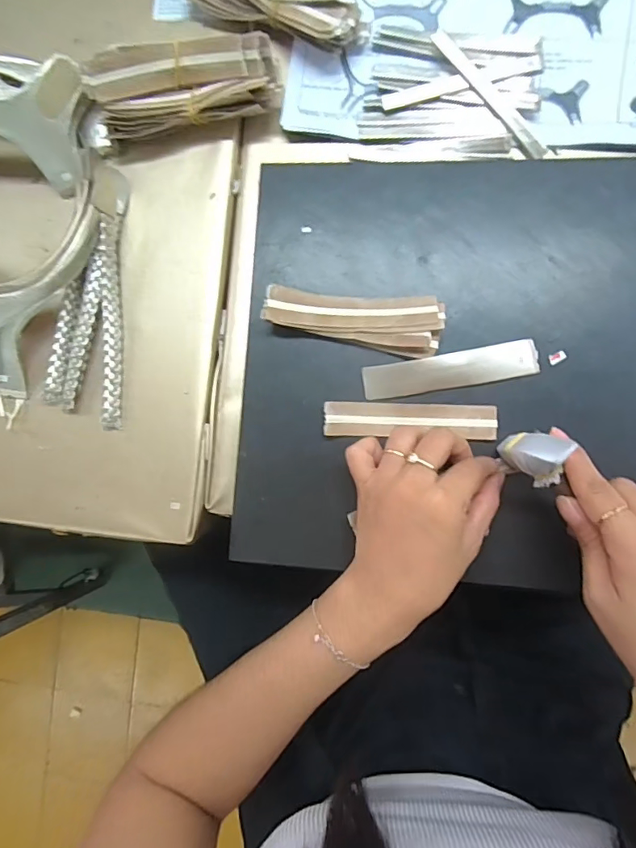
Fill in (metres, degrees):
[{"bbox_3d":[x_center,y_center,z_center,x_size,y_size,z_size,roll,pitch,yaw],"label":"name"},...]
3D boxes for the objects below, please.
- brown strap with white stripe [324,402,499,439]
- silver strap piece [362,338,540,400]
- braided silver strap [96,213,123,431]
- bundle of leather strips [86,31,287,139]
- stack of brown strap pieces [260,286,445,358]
[{"bbox_3d":[0.065,-0.003,0.341,0.119,0.009,0.024,1,88,7],"label":"brown strap with white stripe"},{"bbox_3d":[0.094,-0.038,0.340,0.121,0.007,0.024,-9,99,6],"label":"silver strap piece"},{"bbox_3d":[-0.169,-0.082,0.388,0.015,0.014,0.172,-1,88,7],"label":"braided silver strap"},{"bbox_3d":[-0.103,-0.263,0.373,0.139,0.045,0.060,-6,87,6],"label":"bundle of leather strips"},{"bbox_3d":[0.025,-0.074,0.344,0.124,0.018,0.042,5,88,7],"label":"stack of brown strap pieces"}]

